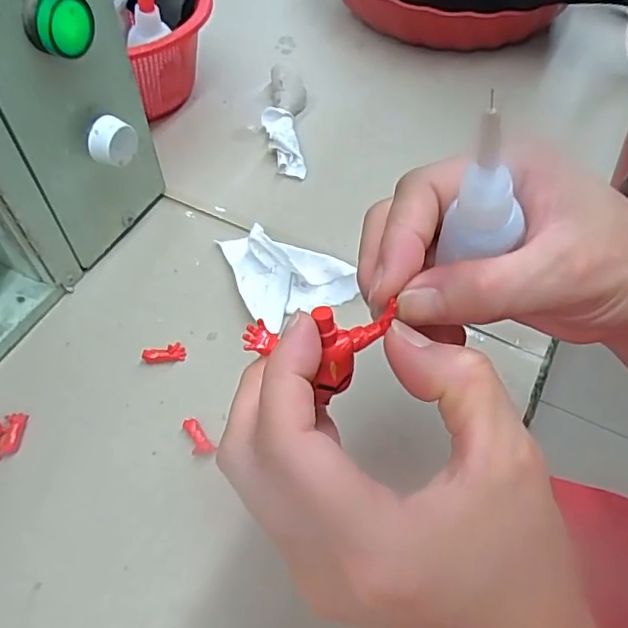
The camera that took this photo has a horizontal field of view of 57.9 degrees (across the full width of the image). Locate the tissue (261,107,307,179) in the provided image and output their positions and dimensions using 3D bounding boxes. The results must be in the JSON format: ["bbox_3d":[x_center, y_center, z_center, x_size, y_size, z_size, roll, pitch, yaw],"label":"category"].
[{"bbox_3d":[-0.023,-0.130,0.426,0.025,0.017,0.070,-7,54,-8],"label":"tissue"}]

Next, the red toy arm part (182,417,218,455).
[{"bbox_3d":[-0.060,0.064,0.292,0.010,0.005,0.023,-31,60,-23],"label":"red toy arm part"}]

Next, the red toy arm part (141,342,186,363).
[{"bbox_3d":[-0.085,0.022,0.321,0.024,0.008,0.010,-9,54,-9],"label":"red toy arm part"}]

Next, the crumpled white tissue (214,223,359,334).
[{"bbox_3d":[-0.019,-0.031,0.350,0.061,0.022,0.076,-25,58,-20],"label":"crumpled white tissue"}]

